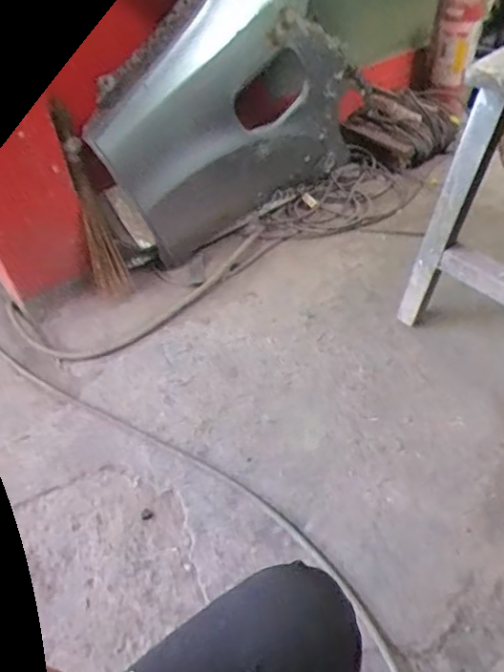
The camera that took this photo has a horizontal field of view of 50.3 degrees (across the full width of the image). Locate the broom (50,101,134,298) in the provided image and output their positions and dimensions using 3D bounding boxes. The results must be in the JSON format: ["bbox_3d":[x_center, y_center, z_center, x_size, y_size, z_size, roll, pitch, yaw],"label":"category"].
[{"bbox_3d":[-0.395,-0.295,1.375,0.107,0.490,0.071,19,49,26],"label":"broom"}]

